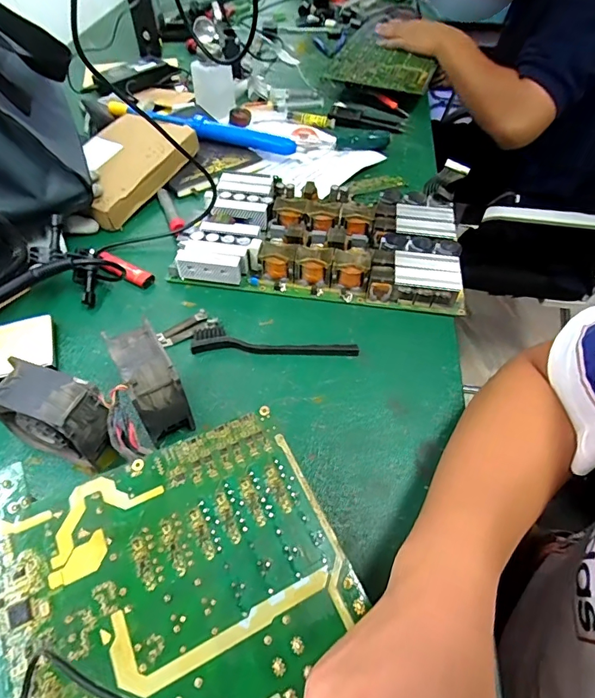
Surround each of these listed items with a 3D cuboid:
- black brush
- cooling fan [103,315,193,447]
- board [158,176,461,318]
[{"bbox_3d":[-0.023,-0.010,0.451,0.166,0.012,0.036,2,52,-1],"label":"black brush"},{"bbox_3d":[-0.122,0.032,0.368,0.037,0.080,0.073,-26,57,-21],"label":"cooling fan"},{"bbox_3d":[0.034,-0.152,0.545,0.326,0.040,0.212,8,52,3],"label":"board"}]

